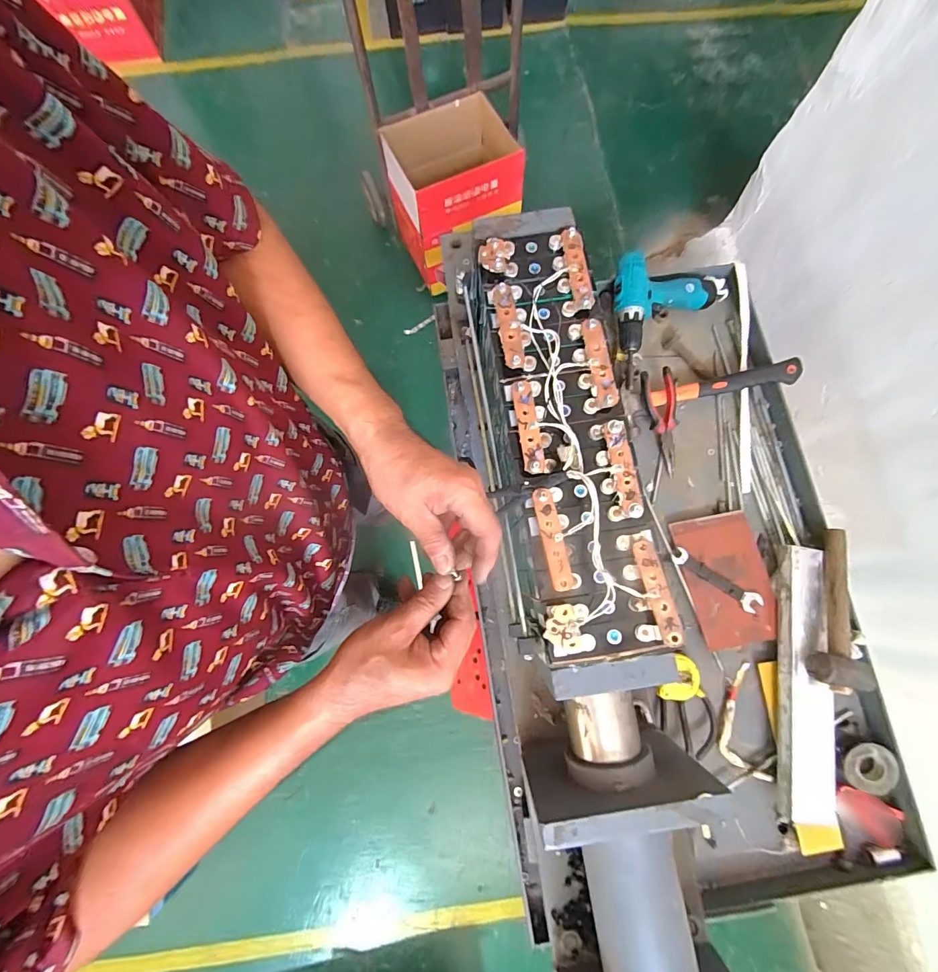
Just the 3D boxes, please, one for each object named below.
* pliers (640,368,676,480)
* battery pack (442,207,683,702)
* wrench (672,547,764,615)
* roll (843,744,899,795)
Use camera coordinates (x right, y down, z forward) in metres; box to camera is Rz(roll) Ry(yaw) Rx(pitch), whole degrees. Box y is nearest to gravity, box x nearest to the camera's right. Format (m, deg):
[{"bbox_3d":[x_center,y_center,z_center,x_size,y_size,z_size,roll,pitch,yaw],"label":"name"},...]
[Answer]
[{"bbox_3d":[0.352,-0.113,0.757,0.049,0.034,0.189,-12,95,-2],"label":"pliers"},{"bbox_3d":[0.097,-0.055,0.510,0.183,0.110,0.561,-12,78,-2],"label":"battery pack"},{"bbox_3d":[0.417,0.157,0.704,0.153,0.011,0.032,36,81,7],"label":"wrench"},{"bbox_3d":[0.626,0.440,0.650,0.070,0.018,0.074,0,78,0],"label":"roll"}]

